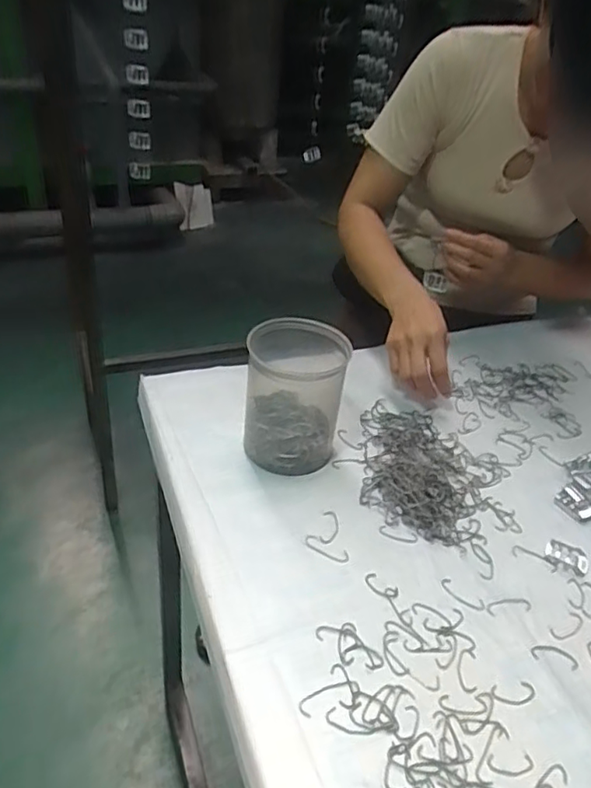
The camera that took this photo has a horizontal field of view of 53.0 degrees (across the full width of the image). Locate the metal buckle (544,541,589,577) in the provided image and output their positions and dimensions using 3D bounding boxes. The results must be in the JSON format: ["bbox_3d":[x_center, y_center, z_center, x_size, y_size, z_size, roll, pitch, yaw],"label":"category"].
[{"bbox_3d":[0.262,0.156,0.570,0.040,0.004,0.028,27,41,26],"label":"metal buckle"}]

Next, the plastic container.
[{"bbox_3d":[-0.001,0.003,0.635,0.104,0.136,0.106,7,36,1],"label":"plastic container"}]

